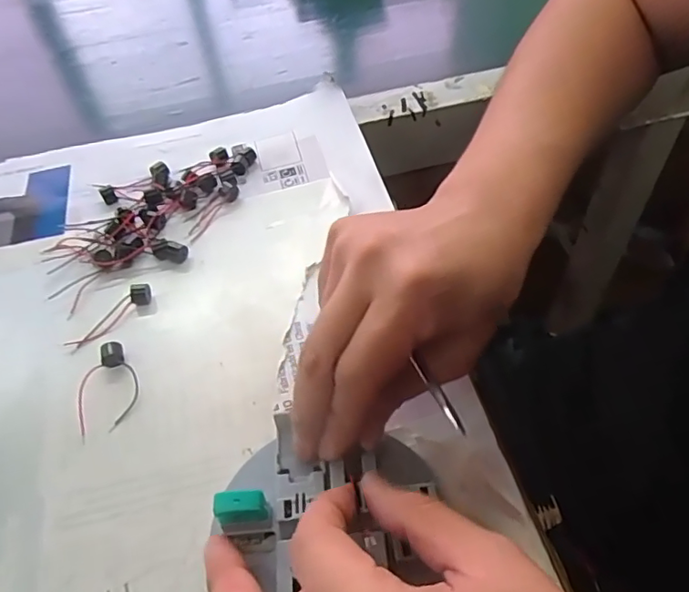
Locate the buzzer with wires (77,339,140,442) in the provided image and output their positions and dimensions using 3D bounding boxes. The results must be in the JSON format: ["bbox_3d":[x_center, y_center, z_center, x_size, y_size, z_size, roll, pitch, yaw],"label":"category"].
[{"bbox_3d":[-0.128,0.047,0.297,0.030,0.011,0.051,-14,51,-8],"label":"buzzer with wires"}]

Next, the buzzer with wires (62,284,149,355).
[{"bbox_3d":[-0.141,0.010,0.326,0.056,0.011,0.015,-38,58,-24],"label":"buzzer with wires"}]

